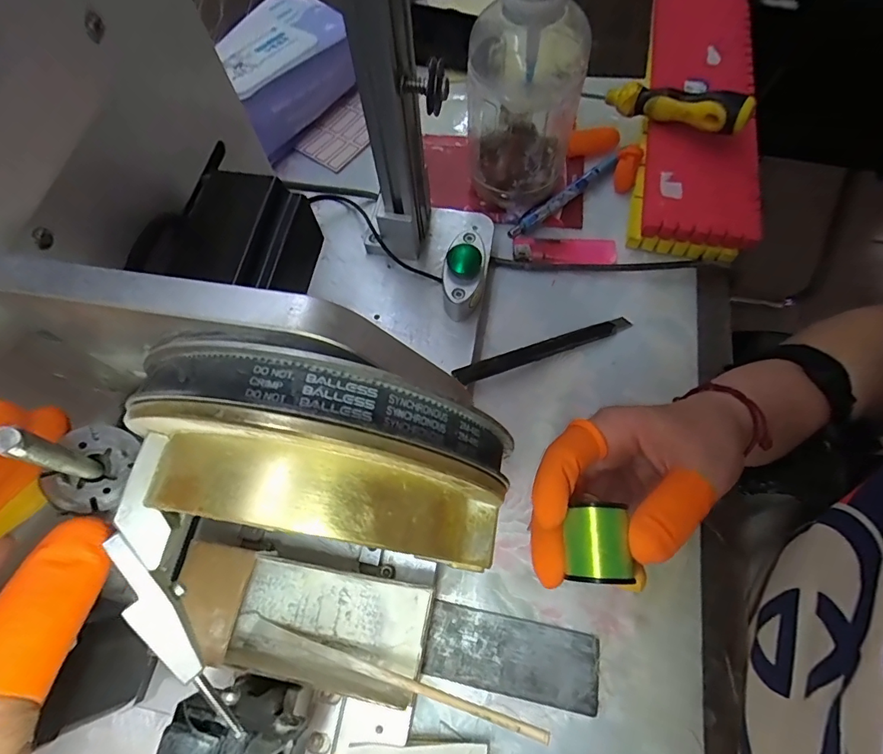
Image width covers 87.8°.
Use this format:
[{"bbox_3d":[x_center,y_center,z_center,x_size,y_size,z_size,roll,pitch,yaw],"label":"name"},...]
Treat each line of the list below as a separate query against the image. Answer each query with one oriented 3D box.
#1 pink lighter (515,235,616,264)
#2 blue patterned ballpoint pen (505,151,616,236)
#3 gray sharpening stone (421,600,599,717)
[{"bbox_3d":[0.096,-0.098,0.358,0.077,0.008,0.021,3,69,2],"label":"pink lighter"},{"bbox_3d":[0.100,-0.147,0.375,0.117,0.013,0.011,-37,72,-12],"label":"blue patterned ballpoint pen"},{"bbox_3d":[0.039,0.157,0.260,0.095,0.005,0.038,10,69,5],"label":"gray sharpening stone"}]

